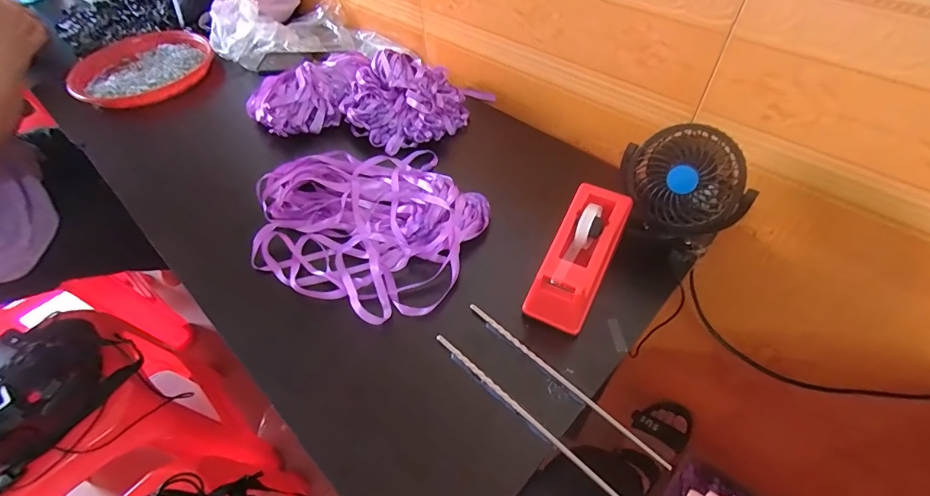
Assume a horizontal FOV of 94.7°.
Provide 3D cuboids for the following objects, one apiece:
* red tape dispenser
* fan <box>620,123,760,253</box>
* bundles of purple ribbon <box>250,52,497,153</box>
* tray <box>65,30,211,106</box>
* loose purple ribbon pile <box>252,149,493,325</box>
[{"bbox_3d":[0.119,0.009,0.447,0.061,0.072,0.157,22,56,20],"label":"red tape dispenser"},{"bbox_3d":[0.228,-0.064,0.451,0.124,0.129,0.058,24,32,27],"label":"fan"},{"bbox_3d":[-0.151,-0.244,0.652,0.343,0.059,0.177,11,52,12],"label":"bundles of purple ribbon"},{"bbox_3d":[-0.601,-0.340,0.804,0.231,0.041,0.208,-30,55,-20],"label":"tray"},{"bbox_3d":[-0.131,-0.042,0.530,0.291,0.033,0.231,20,55,19],"label":"loose purple ribbon pile"}]

